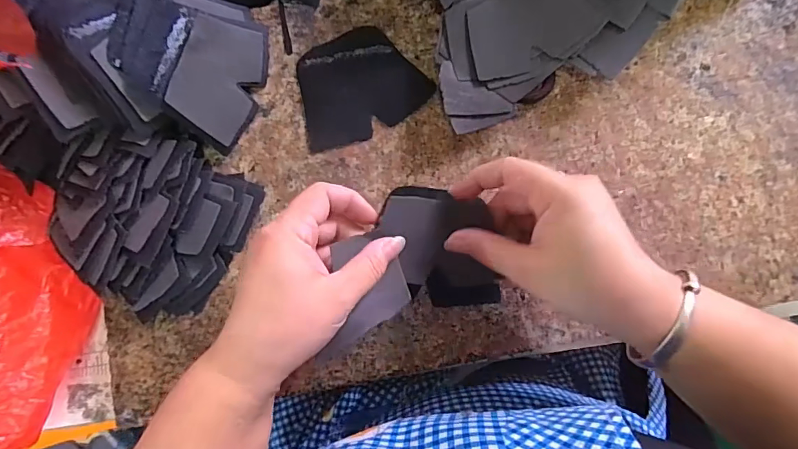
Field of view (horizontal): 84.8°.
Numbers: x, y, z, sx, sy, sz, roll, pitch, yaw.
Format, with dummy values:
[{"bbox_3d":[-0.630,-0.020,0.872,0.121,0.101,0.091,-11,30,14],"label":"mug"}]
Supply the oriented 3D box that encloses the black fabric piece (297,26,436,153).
[{"bbox_3d":[-0.034,-0.106,0.332,0.097,0.006,0.080,-31,83,-1],"label":"black fabric piece"}]

